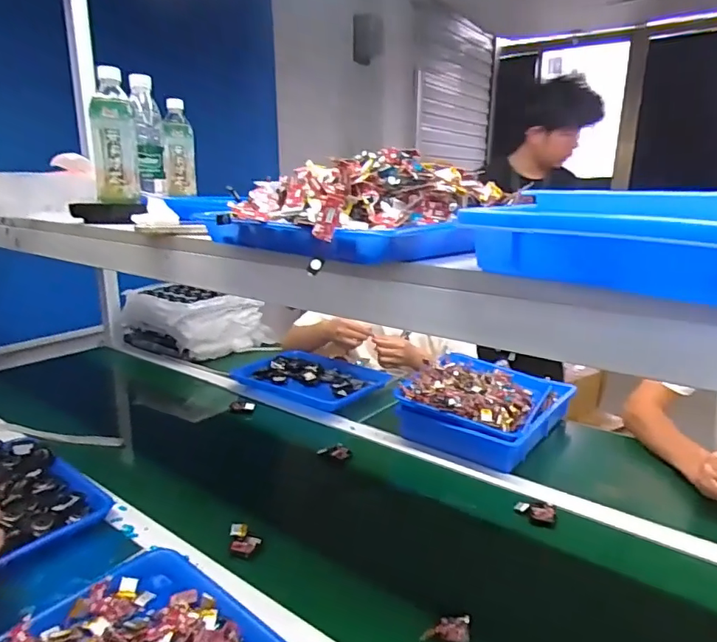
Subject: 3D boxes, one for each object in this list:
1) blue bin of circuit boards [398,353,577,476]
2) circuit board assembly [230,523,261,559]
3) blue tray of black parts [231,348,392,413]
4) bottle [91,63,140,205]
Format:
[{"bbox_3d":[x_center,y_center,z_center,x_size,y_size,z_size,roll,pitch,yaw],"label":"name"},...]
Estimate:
[{"bbox_3d":[0.252,0.163,1.019,0.254,0.096,0.310,10,18,33],"label":"blue bin of circuit boards"},{"bbox_3d":[-0.154,0.301,0.710,0.043,0.011,0.056,17,13,-15],"label":"circuit board assembly"},{"bbox_3d":[-0.102,0.124,1.210,0.336,0.040,0.250,13,19,39],"label":"blue tray of black parts"},{"bbox_3d":[-0.356,-0.265,0.757,0.058,0.175,0.074,-5,16,-18],"label":"bottle"}]

